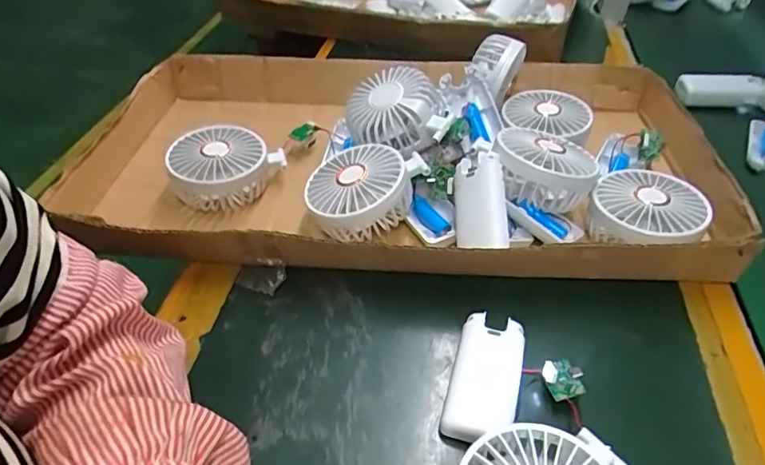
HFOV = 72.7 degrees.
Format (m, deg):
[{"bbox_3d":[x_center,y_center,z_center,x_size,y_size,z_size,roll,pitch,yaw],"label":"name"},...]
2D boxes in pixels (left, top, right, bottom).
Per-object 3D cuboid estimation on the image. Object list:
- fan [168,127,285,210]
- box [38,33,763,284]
[{"bbox_3d":[-0.145,-0.054,0.477,0.076,0.052,0.083,0,43,0],"label":"fan"},{"bbox_3d":[0.018,-0.090,0.486,0.541,0.091,0.306,3,43,4],"label":"box"}]

